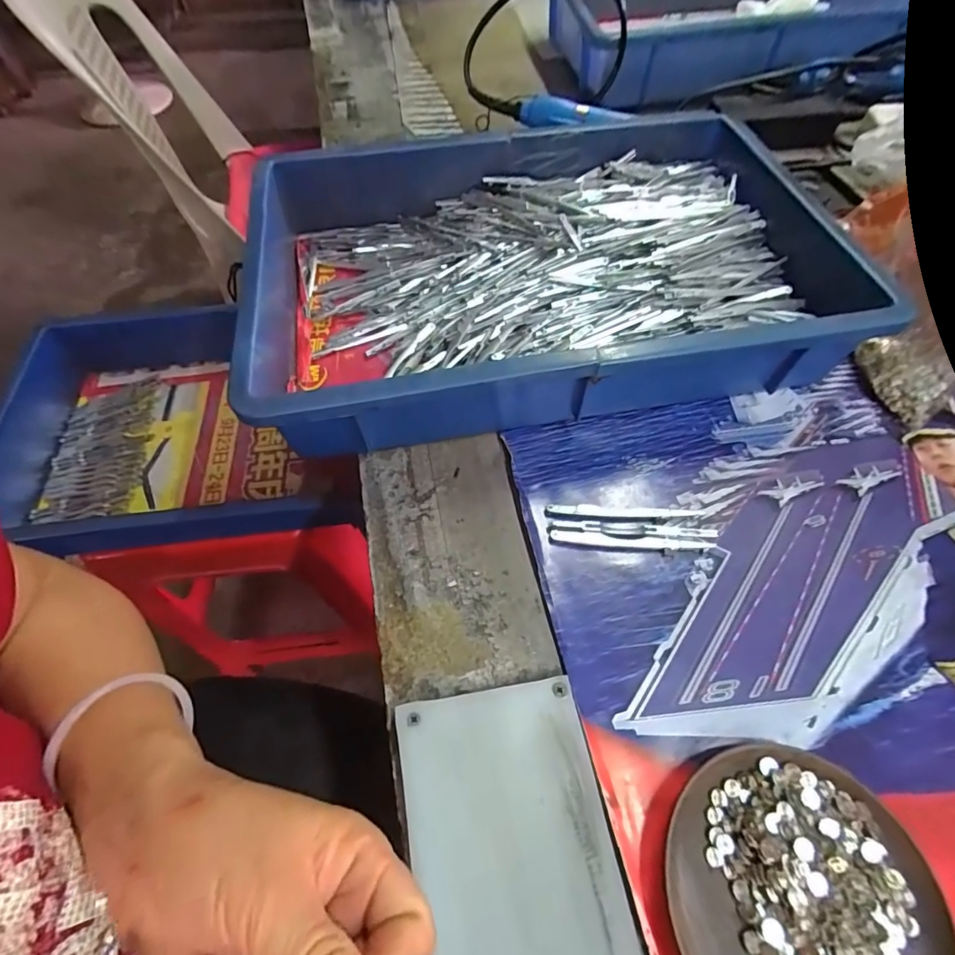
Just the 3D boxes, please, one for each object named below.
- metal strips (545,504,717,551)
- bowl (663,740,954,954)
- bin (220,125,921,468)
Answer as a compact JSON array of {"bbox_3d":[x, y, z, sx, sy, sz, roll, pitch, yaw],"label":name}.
[{"bbox_3d":[0.099,0.031,0.314,0.102,0.006,0.030,2,60,1],"label":"metal strips"},{"bbox_3d":[0.142,0.185,0.214,0.111,0.018,0.114,0,60,0],"label":"bowl"},{"bbox_3d":[0.047,-0.166,0.387,0.433,0.074,0.282,-8,60,-5],"label":"bin"}]

